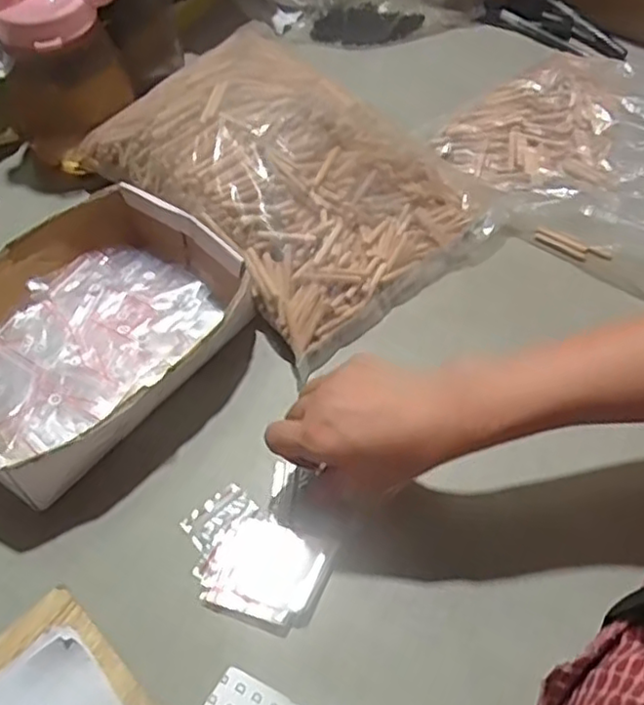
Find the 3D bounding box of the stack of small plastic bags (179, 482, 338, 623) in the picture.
[{"bbox_3d":[-0.051,0.139,0.448,0.101,0.010,0.072,28,61,18],"label":"stack of small plastic bags"}]

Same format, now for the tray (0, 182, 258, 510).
[{"bbox_3d":[-0.189,-0.018,0.523,0.204,0.060,0.245,36,63,22],"label":"tray"}]

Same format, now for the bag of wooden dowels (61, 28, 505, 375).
[{"bbox_3d":[-0.032,-0.177,0.613,0.252,0.089,0.333,-37,63,-21],"label":"bag of wooden dowels"}]

